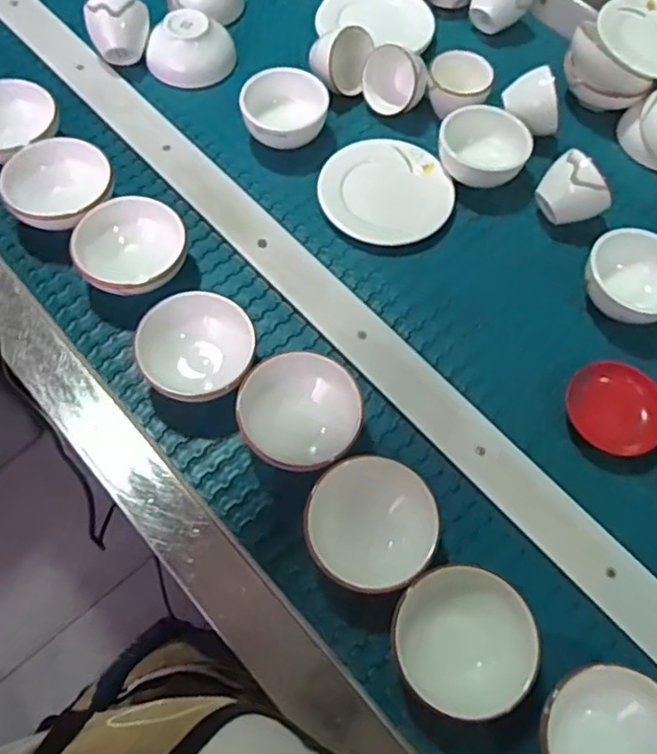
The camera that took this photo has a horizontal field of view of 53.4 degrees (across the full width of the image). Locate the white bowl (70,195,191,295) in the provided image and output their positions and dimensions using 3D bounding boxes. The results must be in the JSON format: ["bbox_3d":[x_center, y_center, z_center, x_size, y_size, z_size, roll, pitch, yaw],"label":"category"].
[{"bbox_3d":[-0.197,-0.129,0.664,0.109,0.064,0.088,-8,65,-6],"label":"white bowl"}]

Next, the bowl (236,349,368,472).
[{"bbox_3d":[-0.024,0.033,0.600,0.107,0.061,0.100,1,64,-2],"label":"bowl"}]

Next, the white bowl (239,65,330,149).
[{"bbox_3d":[-0.049,-0.308,0.748,0.098,0.045,0.094,1,64,-2],"label":"white bowl"}]

